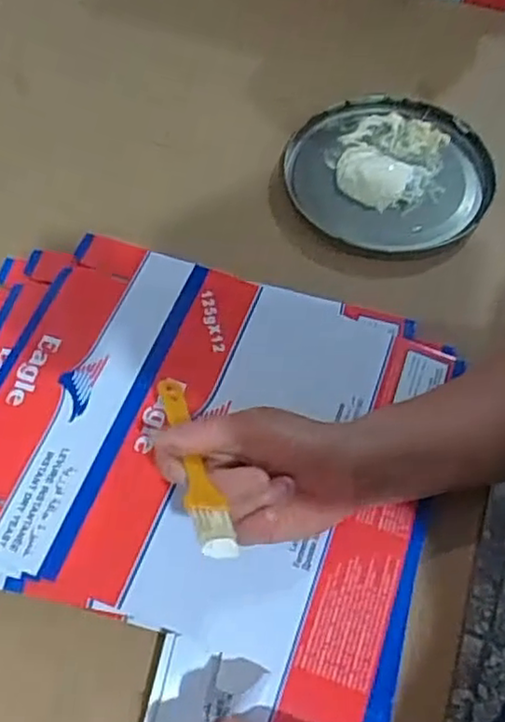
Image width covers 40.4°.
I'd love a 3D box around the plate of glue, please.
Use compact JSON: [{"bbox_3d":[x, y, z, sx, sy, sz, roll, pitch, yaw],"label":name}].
[{"bbox_3d":[0.115,-0.158,0.570,0.162,0.010,0.162,0,60,0],"label":"plate of glue"}]

